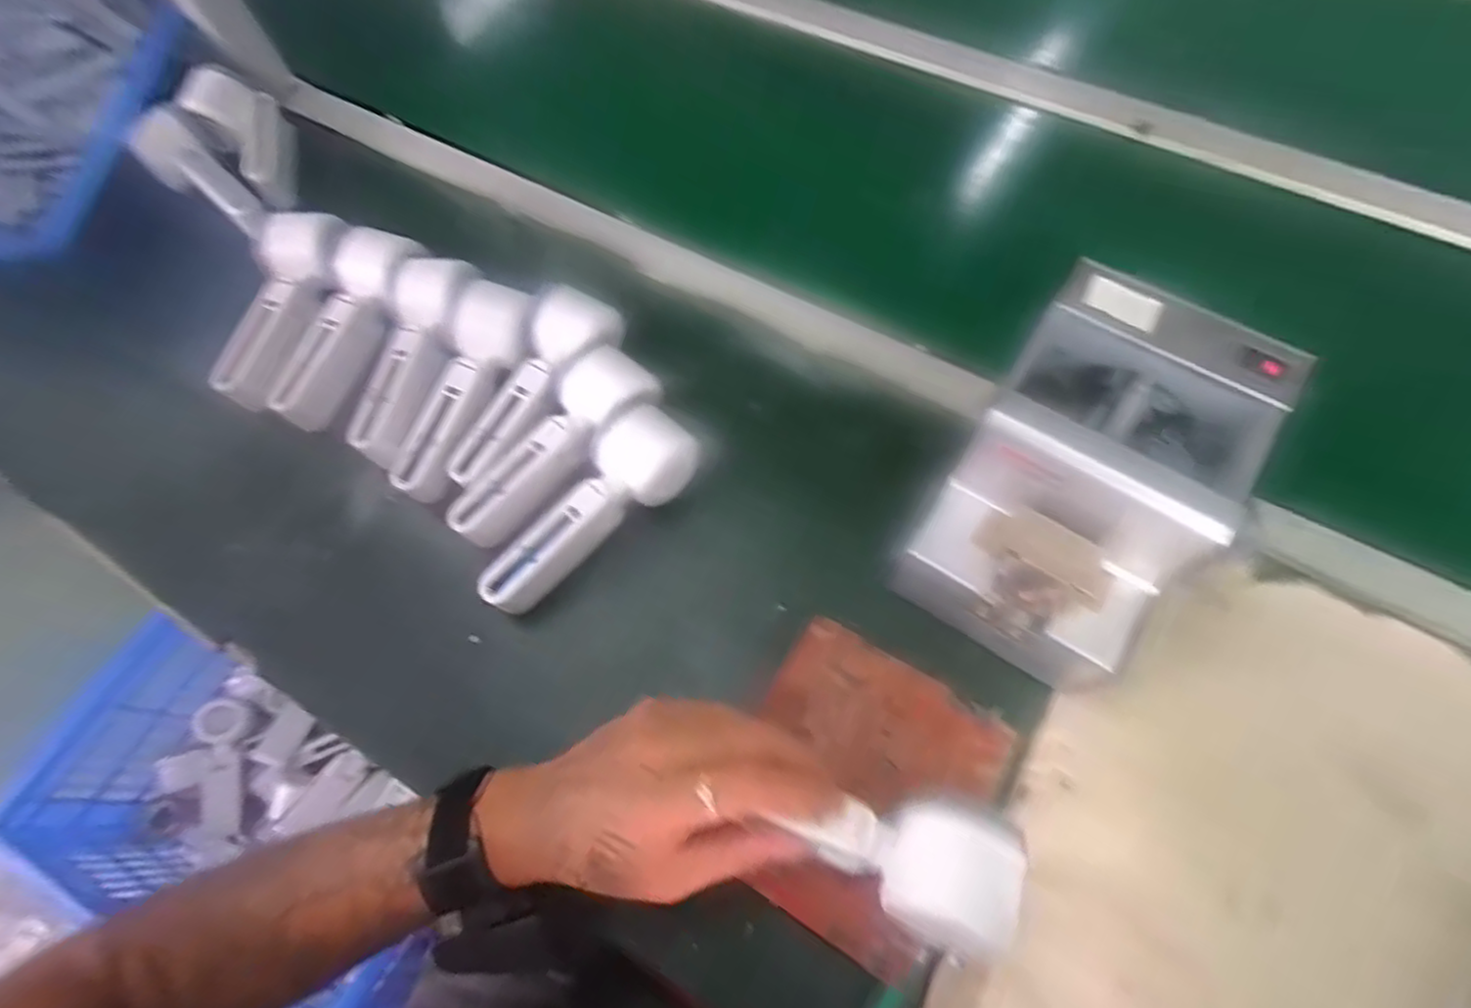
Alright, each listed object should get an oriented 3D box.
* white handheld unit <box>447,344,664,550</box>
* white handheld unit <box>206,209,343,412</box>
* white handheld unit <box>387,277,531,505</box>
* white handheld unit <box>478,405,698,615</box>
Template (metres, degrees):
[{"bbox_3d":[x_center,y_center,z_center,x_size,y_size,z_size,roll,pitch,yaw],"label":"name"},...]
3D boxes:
[{"bbox_3d":[-0.128,-0.041,0.485,0.054,0.047,0.166,41,74,19],"label":"white handheld unit"},{"bbox_3d":[-0.346,-0.151,0.534,0.039,0.047,0.159,21,87,12],"label":"white handheld unit"},{"bbox_3d":[-0.194,-0.079,0.491,0.041,0.040,0.157,21,83,12],"label":"white handheld unit"},{"bbox_3d":[-0.098,0.005,0.463,0.057,0.050,0.164,38,73,18],"label":"white handheld unit"}]

